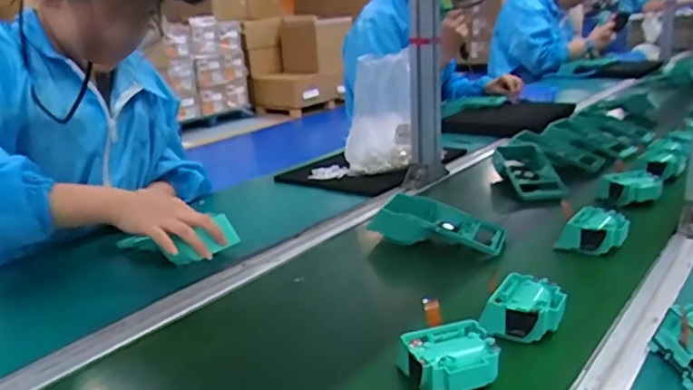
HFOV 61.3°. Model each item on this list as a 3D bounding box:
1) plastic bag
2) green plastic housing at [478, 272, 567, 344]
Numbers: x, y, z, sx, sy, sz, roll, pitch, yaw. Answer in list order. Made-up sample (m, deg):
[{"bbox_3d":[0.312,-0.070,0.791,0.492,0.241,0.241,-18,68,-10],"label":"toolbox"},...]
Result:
[{"bbox_3d":[0.061,-0.151,1.147,0.129,0.235,0.108,-2,19,1],"label":"plastic bag"},{"bbox_3d":[0.184,0.115,0.600,0.070,0.034,0.077,9,22,31],"label":"green plastic housing"}]

